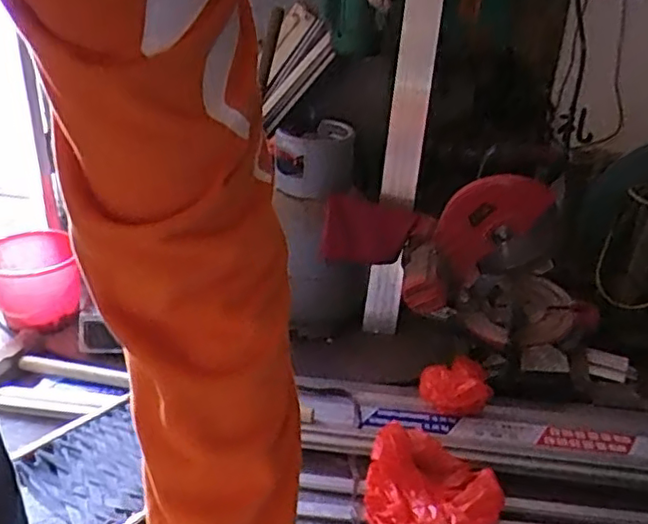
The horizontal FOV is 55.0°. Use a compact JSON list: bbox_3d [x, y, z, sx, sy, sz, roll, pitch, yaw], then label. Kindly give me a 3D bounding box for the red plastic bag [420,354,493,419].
[{"bbox_3d":[0.290,0.255,1.313,0.166,0.085,0.123,-15,33,-30],"label":"red plastic bag"}]

